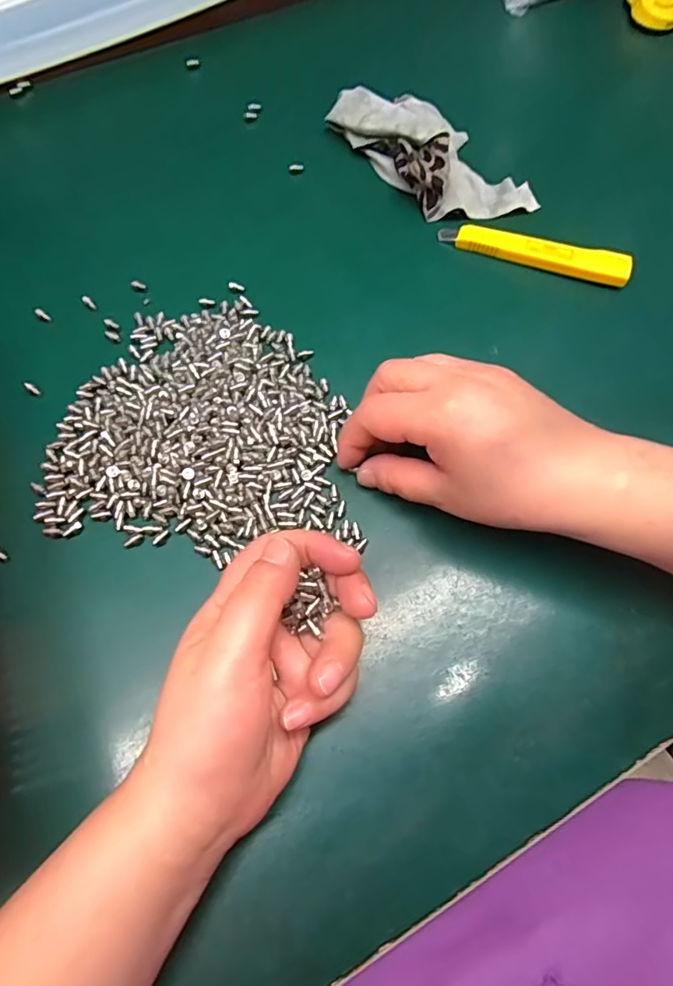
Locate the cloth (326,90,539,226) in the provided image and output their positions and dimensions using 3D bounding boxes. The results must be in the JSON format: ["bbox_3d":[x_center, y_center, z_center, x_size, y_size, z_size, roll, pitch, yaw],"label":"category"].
[{"bbox_3d":[0.069,-0.251,0.375,0.071,0.035,0.153,-36,73,-15],"label":"cloth"}]

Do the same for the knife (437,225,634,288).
[{"bbox_3d":[0.132,-0.161,0.351,0.125,0.013,0.021,16,68,5],"label":"knife"}]

